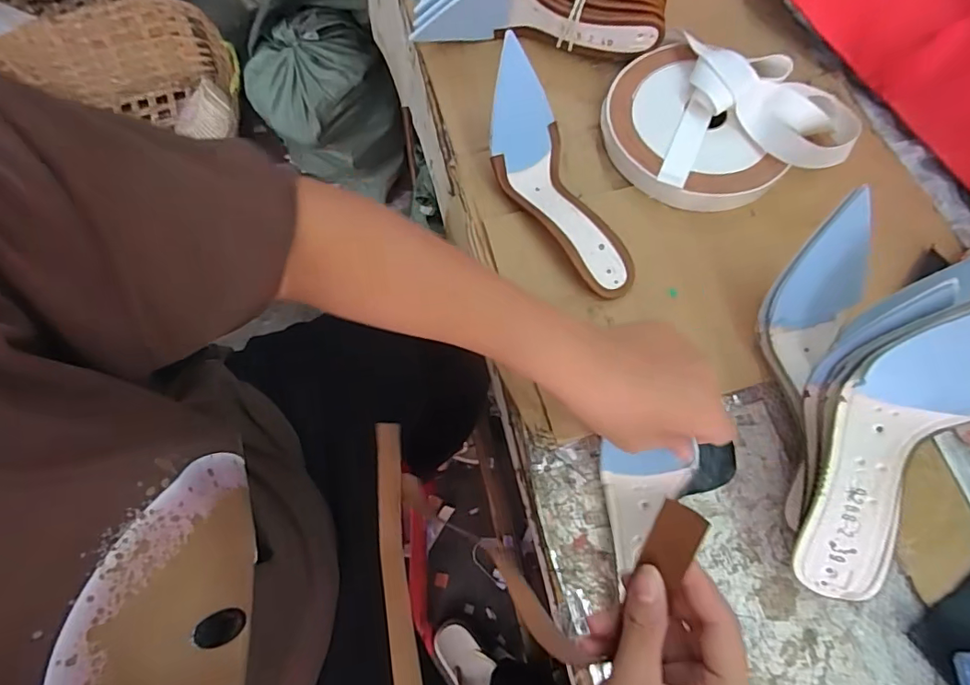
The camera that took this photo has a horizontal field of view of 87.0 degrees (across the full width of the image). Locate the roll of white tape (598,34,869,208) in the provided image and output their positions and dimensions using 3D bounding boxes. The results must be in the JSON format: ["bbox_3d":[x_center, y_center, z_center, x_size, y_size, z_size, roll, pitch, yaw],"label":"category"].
[{"bbox_3d":[0.227,-0.208,0.487,0.218,0.053,0.170,27,73,7],"label":"roll of white tape"}]

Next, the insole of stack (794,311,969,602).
[{"bbox_3d":[0.268,0.072,0.341,0.067,0.039,0.230,21,107,7],"label":"insole of stack"}]

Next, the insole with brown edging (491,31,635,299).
[{"bbox_3d":[0.060,-0.147,0.459,0.070,0.070,0.233,-25,74,-10],"label":"insole with brown edging"}]

